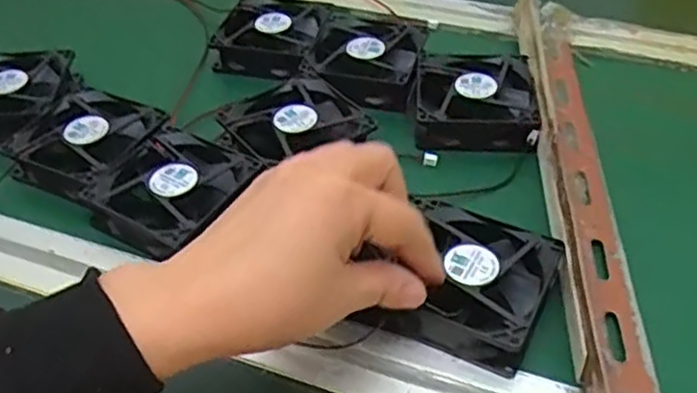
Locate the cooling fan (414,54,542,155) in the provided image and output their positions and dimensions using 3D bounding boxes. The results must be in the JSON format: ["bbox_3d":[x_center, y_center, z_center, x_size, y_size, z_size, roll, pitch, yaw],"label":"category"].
[{"bbox_3d":[0.088,-0.065,0.491,0.080,0.023,0.083,2,42,7],"label":"cooling fan"}]

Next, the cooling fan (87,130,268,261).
[{"bbox_3d":[-0.108,0.000,0.444,0.075,0.032,0.078,21,48,26],"label":"cooling fan"}]

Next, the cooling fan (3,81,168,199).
[{"bbox_3d":[-0.173,-0.032,0.478,0.086,0.032,0.082,20,47,25],"label":"cooling fan"}]

